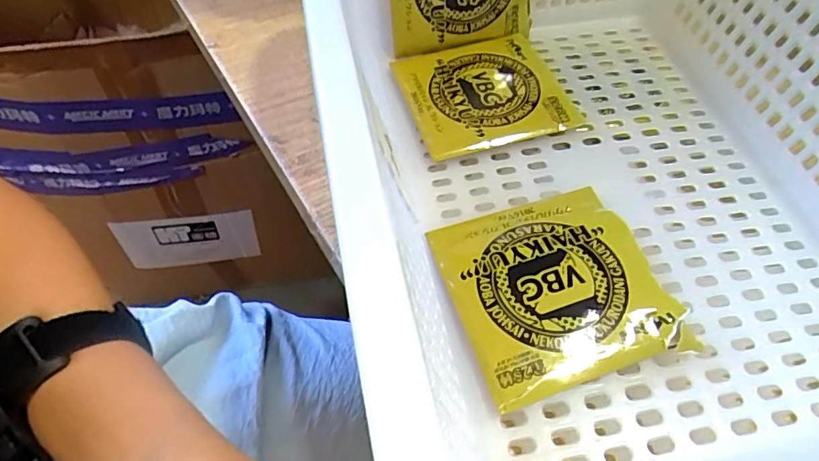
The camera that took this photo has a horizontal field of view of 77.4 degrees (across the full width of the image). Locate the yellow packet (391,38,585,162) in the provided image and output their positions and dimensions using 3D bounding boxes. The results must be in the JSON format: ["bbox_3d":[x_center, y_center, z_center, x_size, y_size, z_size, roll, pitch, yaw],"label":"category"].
[{"bbox_3d":[0.043,-0.082,0.299,0.088,0.015,0.081,-11,57,-10],"label":"yellow packet"}]

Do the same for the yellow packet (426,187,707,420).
[{"bbox_3d":[0.062,0.023,0.224,0.086,0.012,0.085,-13,57,-11],"label":"yellow packet"}]

